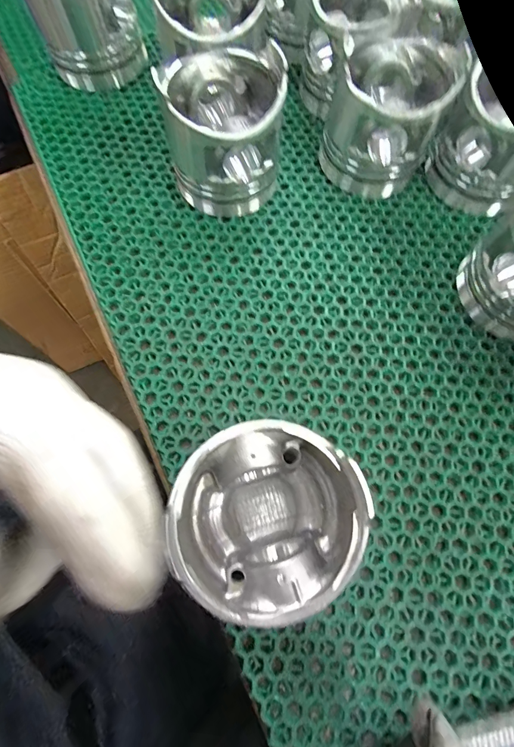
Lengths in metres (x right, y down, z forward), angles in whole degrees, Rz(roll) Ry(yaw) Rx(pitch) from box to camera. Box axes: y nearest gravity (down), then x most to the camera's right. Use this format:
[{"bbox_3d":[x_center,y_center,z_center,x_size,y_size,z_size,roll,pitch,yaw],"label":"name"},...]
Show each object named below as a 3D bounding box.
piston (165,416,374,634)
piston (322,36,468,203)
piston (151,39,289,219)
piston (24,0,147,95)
[{"bbox_3d":[0.004,0.077,0.200,0.086,0.082,0.090,1,71,-2],"label":"piston"},{"bbox_3d":[0.105,-0.216,0.300,0.091,0.087,0.093,22,72,6],"label":"piston"},{"bbox_3d":[-0.027,-0.195,0.291,0.095,0.081,0.097,3,71,-1],"label":"piston"},{"bbox_3d":[-0.158,-0.332,0.330,0.089,0.088,0.089,-23,73,-9],"label":"piston"}]

